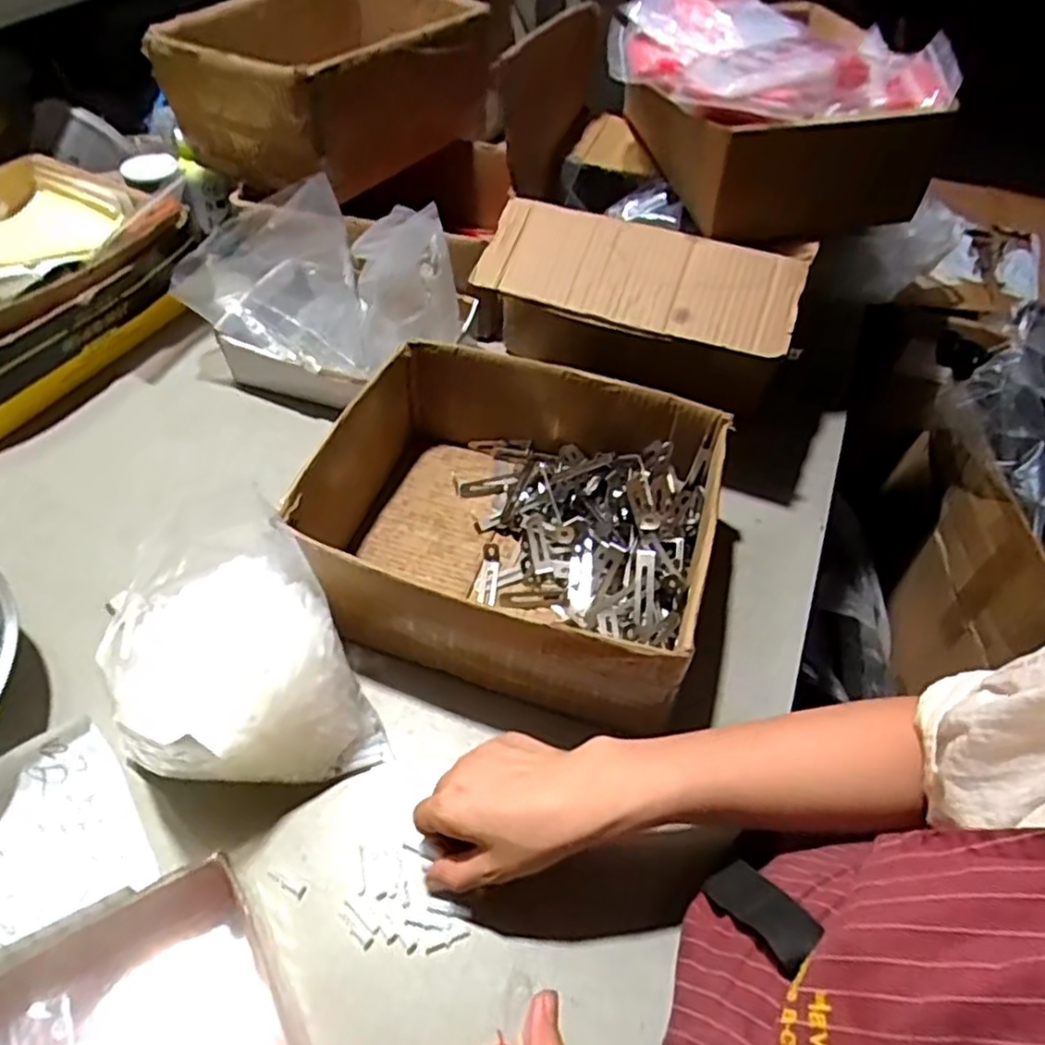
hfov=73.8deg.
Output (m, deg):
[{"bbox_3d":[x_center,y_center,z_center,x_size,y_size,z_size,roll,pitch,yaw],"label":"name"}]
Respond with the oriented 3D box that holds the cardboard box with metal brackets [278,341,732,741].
[{"bbox_3d":[-0.008,-0.004,0.597,0.314,0.125,0.263,16,52,10],"label":"cardboard box with metal brackets"}]

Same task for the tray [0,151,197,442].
[{"bbox_3d":[-0.587,-0.286,0.764,0.335,0.137,0.341,30,55,19],"label":"tray"}]

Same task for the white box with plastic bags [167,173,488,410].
[{"bbox_3d":[-0.219,-0.255,0.758,0.304,0.162,0.188,14,52,8],"label":"white box with plastic bags"}]

